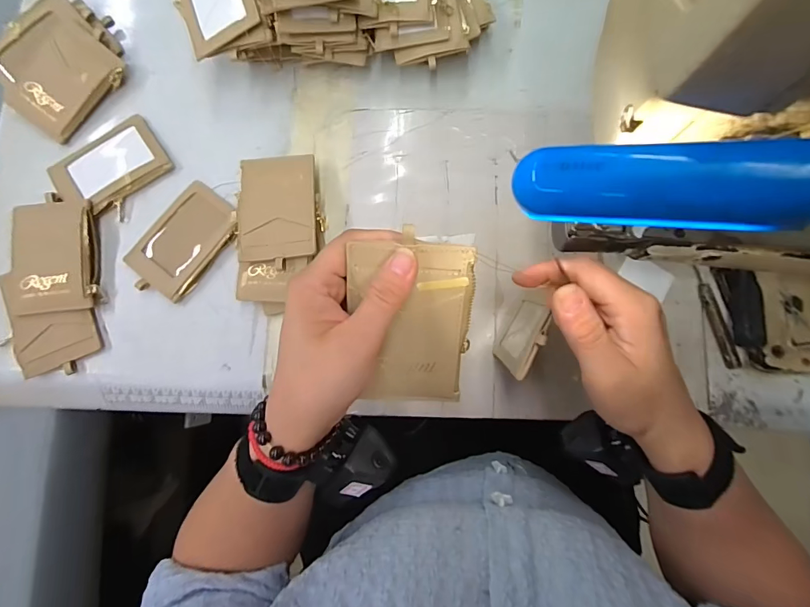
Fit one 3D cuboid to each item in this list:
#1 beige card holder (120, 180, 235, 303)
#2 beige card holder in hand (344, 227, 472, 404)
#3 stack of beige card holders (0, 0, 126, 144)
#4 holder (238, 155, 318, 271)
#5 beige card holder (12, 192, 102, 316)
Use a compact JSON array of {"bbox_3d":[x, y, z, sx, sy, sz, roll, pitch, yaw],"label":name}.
[{"bbox_3d":[-0.226,-0.063,0.411,0.074,0.010,0.116,38,84,4],"label":"beige card holder"},{"bbox_3d":[0.005,0.013,0.248,0.071,0.006,0.109,0,111,1],"label":"beige card holder in hand"},{"bbox_3d":[-0.372,-0.259,0.431,0.124,0.026,0.133,38,84,4],"label":"stack of beige card holders"},{"bbox_3d":[-0.124,-0.092,0.391,0.075,0.006,0.112,-4,78,1],"label":"holder"},{"bbox_3d":[-0.347,-0.049,0.401,0.077,0.022,0.114,-8,83,-1],"label":"beige card holder"}]

